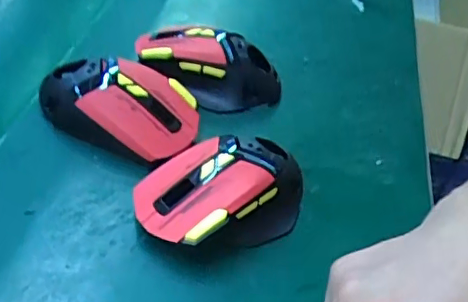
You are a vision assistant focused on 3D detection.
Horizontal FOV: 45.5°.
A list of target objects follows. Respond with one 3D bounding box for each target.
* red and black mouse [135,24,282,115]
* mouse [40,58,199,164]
[{"bbox_3d":[-0.021,-0.070,0.452,0.116,0.038,0.076,7,43,-5],"label":"red and black mouse"},{"bbox_3d":[-0.084,-0.033,0.398,0.120,0.036,0.065,20,43,9],"label":"mouse"}]

